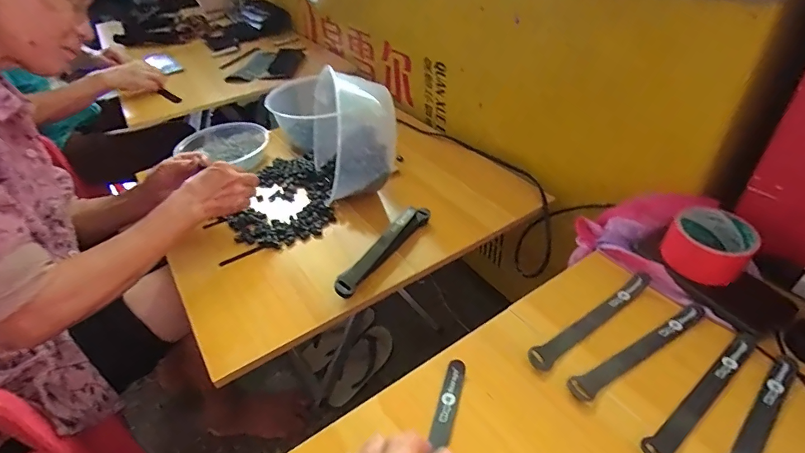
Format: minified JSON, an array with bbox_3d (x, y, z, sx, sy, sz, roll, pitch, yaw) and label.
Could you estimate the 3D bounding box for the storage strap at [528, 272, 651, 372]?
[{"bbox_3d":[0.214,0.103,0.489,0.188,0.014,0.023,-26,43,-24],"label":"storage strap"}]

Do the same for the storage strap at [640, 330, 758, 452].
[{"bbox_3d":[0.292,0.158,0.420,0.197,0.006,0.024,-30,45,-27],"label":"storage strap"}]

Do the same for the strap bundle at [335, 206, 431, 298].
[{"bbox_3d":[-0.027,0.030,0.646,0.028,0.032,0.213,20,46,28],"label":"strap bundle"}]

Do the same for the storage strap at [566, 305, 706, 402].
[{"bbox_3d":[0.253,0.128,0.462,0.196,0.006,0.025,-24,43,-22],"label":"storage strap"}]

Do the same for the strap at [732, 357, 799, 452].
[{"bbox_3d":[0.319,0.181,0.388,0.194,0.005,0.023,-32,46,-29],"label":"strap"}]

